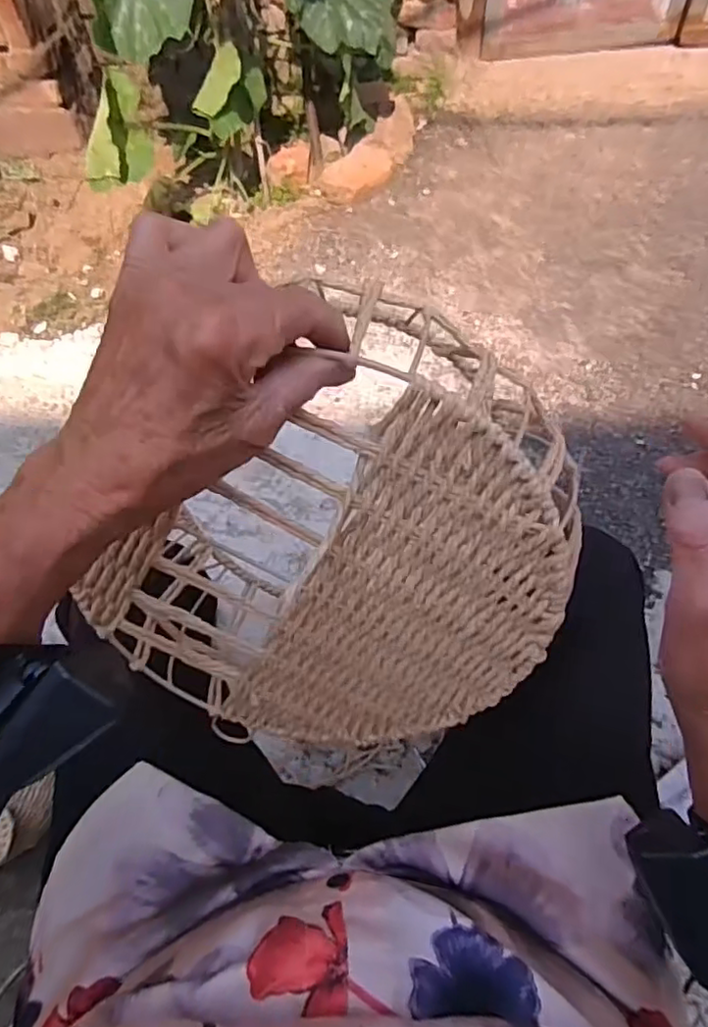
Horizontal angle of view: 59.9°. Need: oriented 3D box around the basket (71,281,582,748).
[{"bbox_3d":[-0.006,0.039,0.387,0.241,0.316,0.080,40,31,-19],"label":"basket"}]

